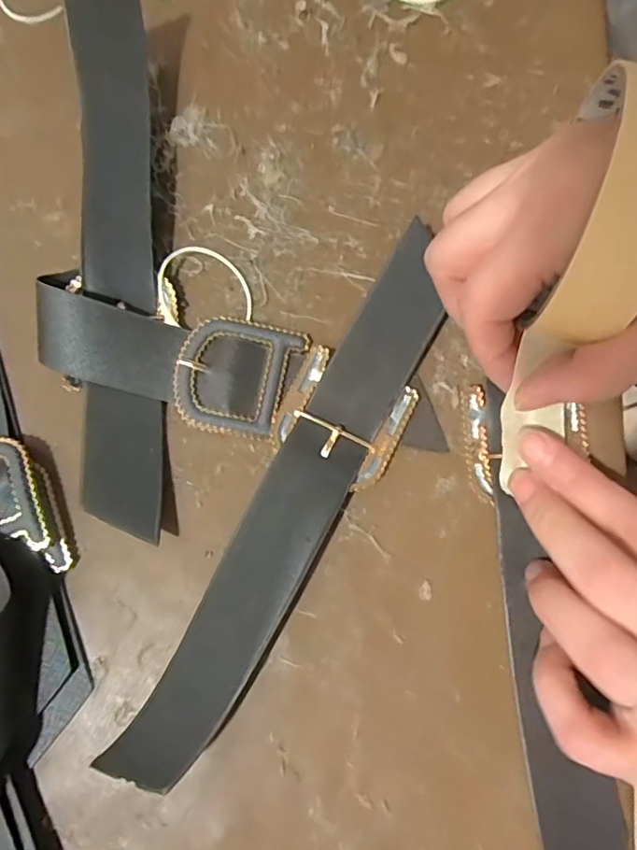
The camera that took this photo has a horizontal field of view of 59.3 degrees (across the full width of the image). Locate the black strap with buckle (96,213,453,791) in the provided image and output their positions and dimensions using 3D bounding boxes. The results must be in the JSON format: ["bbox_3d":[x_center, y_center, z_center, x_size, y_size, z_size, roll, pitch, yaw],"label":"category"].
[{"bbox_3d":[-0.007,0.023,0.215,0.043,0.016,0.225,30,81,6],"label":"black strap with buckle"}]

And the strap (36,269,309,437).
[{"bbox_3d":[-0.062,-0.029,0.223,0.101,0.022,0.045,16,79,4],"label":"strap"}]

